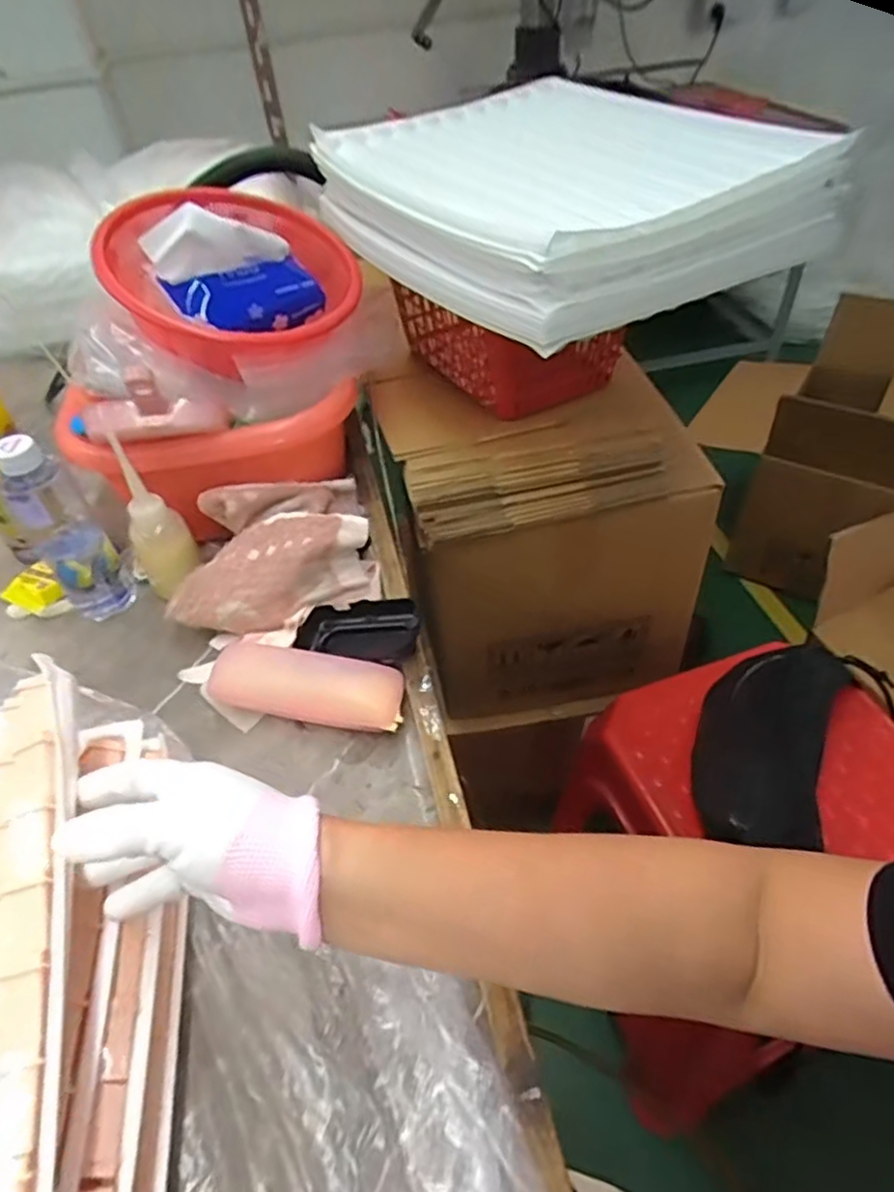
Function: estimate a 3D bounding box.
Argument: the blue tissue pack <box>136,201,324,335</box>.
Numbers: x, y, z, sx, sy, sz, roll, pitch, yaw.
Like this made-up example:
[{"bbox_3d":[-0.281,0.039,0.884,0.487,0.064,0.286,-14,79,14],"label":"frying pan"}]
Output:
[{"bbox_3d":[-0.192,-0.293,0.618,0.130,0.114,0.065,-41,11,-26],"label":"blue tissue pack"}]

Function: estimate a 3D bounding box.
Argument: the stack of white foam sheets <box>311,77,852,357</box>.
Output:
[{"bbox_3d":[0.084,-0.362,0.596,0.282,0.076,0.396,-25,48,-20],"label":"stack of white foam sheets"}]

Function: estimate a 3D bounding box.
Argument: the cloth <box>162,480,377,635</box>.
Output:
[{"bbox_3d":[-0.156,-0.049,0.618,0.171,0.073,0.165,-9,46,-2],"label":"cloth"}]

